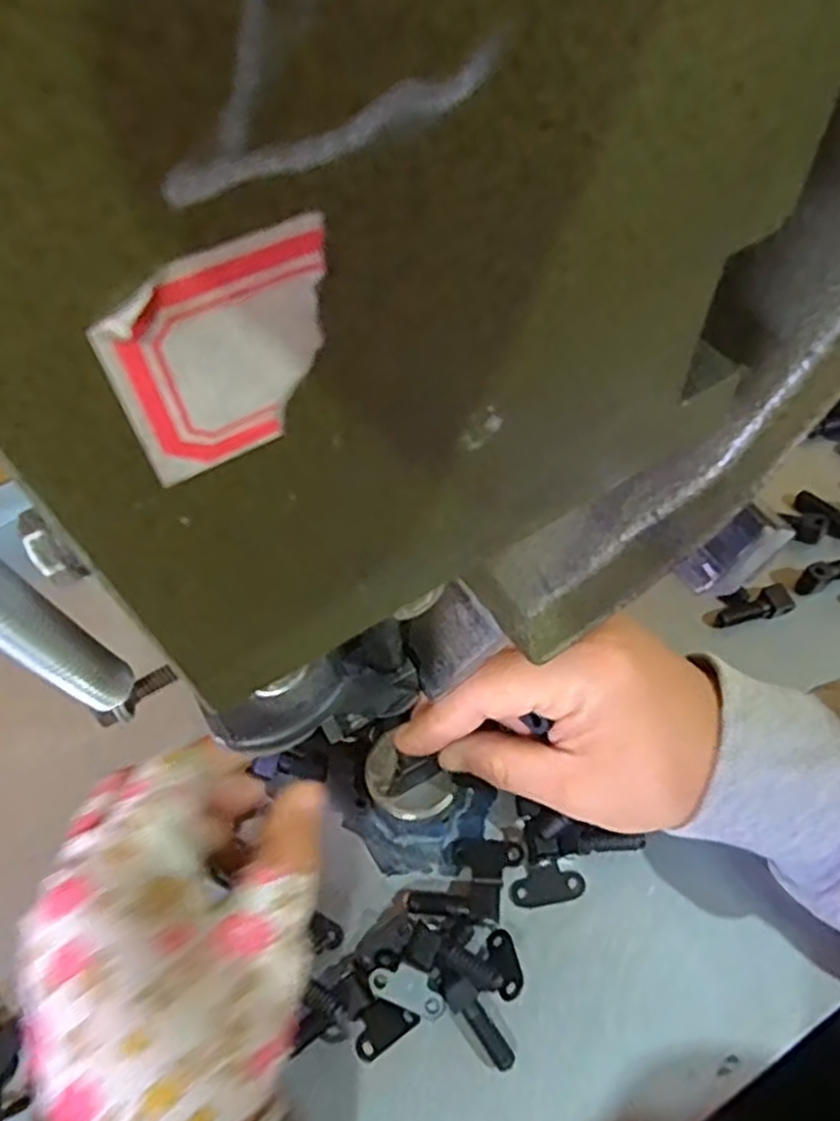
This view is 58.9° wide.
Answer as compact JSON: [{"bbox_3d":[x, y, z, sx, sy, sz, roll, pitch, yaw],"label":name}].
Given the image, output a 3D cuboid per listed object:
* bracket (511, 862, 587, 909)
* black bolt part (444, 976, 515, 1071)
[{"bbox_3d":[0.051,0.131,0.300,0.029,0.004,0.015,-11,64,-5],"label":"bracket"},{"bbox_3d":[0.022,0.172,0.275,0.011,0.010,0.032,-31,67,-14],"label":"black bolt part"}]

